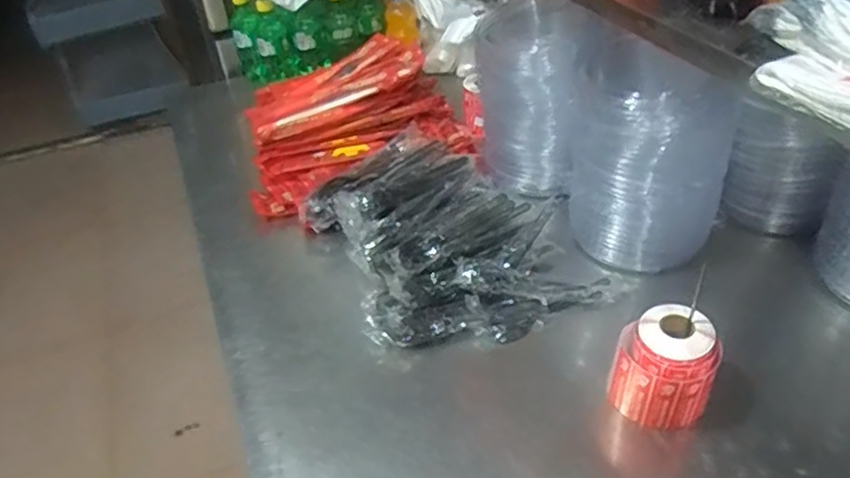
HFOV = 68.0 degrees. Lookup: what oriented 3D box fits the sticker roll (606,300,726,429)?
[{"bbox_3d":[0.219,0.123,0.584,0.083,0.108,0.076,-3,39,3],"label":"sticker roll"}]

